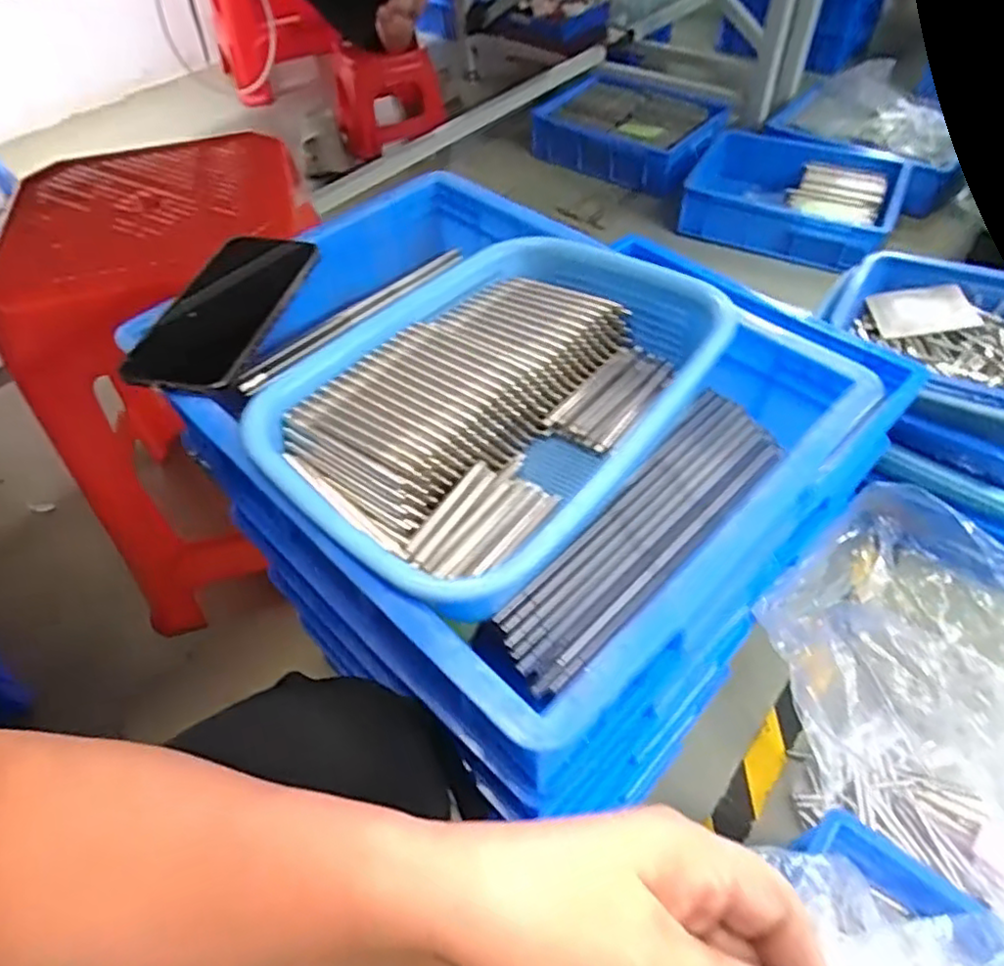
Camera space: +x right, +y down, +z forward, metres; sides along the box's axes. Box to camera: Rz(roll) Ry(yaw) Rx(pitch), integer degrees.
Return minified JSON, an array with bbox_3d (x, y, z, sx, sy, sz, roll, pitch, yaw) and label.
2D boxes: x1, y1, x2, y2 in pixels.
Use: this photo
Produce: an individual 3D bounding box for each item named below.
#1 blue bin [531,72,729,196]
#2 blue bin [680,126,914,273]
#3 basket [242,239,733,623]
[{"bbox_3d":[0.328,-0.936,1.719,0.478,0.114,0.327,26,57,22],"label":"blue bin"},{"bbox_3d":[0.647,-0.644,1.446,0.428,0.127,0.349,24,56,21],"label":"blue bin"},{"bbox_3d":[-0.005,-0.052,0.422,0.206,0.073,0.289,32,59,25],"label":"basket"}]

